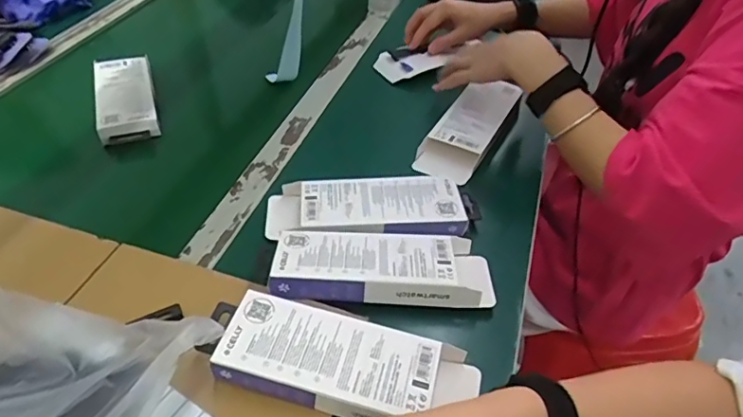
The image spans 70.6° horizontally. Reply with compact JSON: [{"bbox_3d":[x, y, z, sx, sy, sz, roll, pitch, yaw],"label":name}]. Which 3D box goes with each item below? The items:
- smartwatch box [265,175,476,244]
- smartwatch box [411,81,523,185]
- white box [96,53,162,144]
[{"bbox_3d":[0.000,-0.001,0.561,0.222,0.020,0.075,-1,44,-3],"label":"smartwatch box"},{"bbox_3d":[0.126,-0.104,0.669,0.076,0.047,0.172,23,48,20],"label":"smartwatch box"},{"bbox_3d":[-0.338,-0.158,0.725,0.075,0.027,0.192,-15,47,-17],"label":"white box"}]

